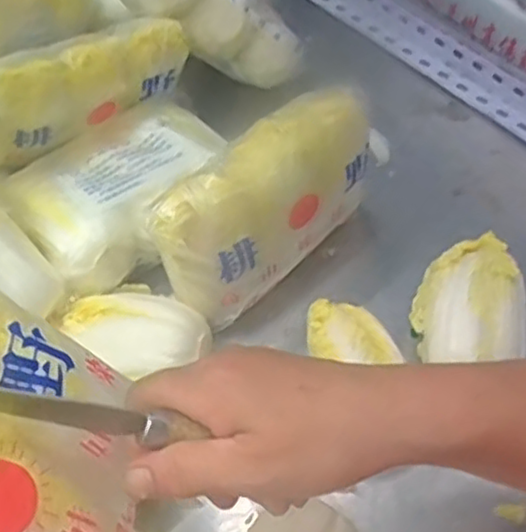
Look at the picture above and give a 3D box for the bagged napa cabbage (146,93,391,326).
[{"bbox_3d":[0.008,-0.040,0.538,0.190,0.143,0.059,-40,64,-18],"label":"bagged napa cabbage"}]

